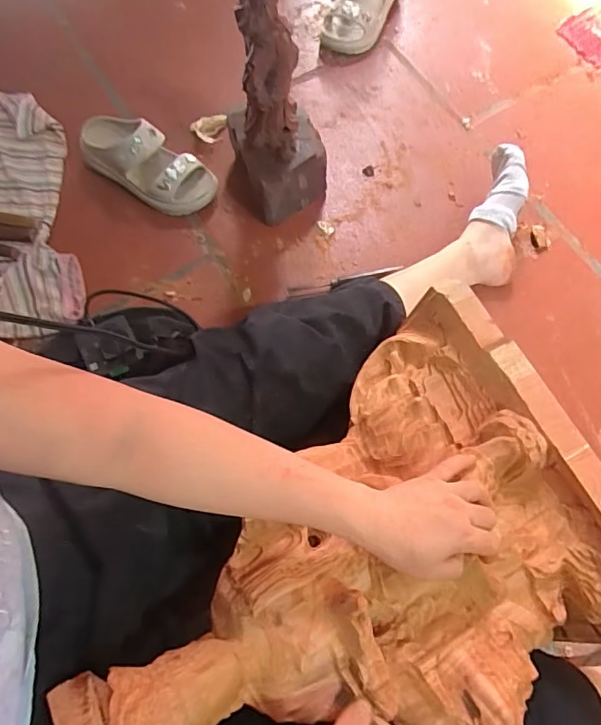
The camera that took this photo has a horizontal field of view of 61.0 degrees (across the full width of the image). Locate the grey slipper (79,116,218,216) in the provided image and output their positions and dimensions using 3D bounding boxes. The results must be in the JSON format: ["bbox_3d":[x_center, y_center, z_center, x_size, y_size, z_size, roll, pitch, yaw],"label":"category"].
[{"bbox_3d":[-0.254,-0.331,0.847,0.224,0.107,0.098,33,75,13],"label":"grey slipper"}]

